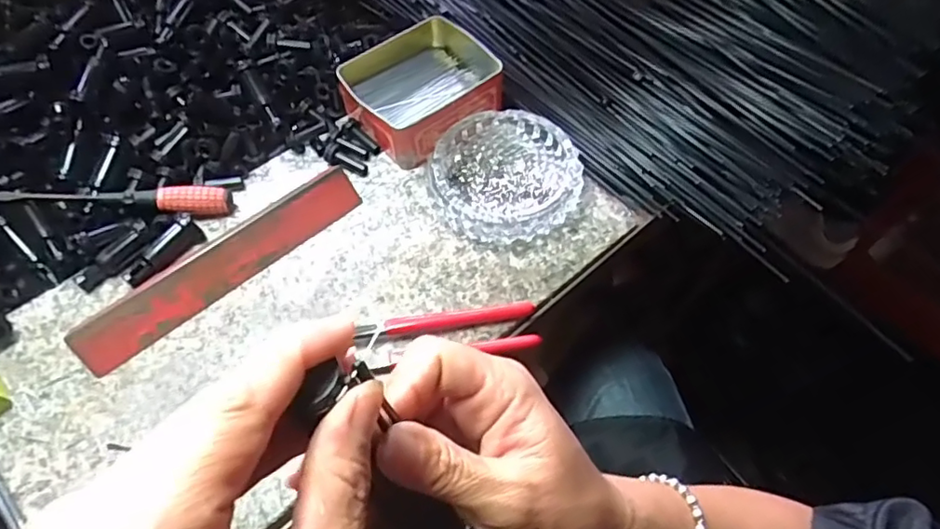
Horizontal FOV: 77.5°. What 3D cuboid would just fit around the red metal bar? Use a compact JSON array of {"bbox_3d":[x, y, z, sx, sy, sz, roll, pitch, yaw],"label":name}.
[{"bbox_3d":[-0.185,-0.002,0.446,0.228,0.026,0.034,-37,66,-20],"label":"red metal bar"}]

